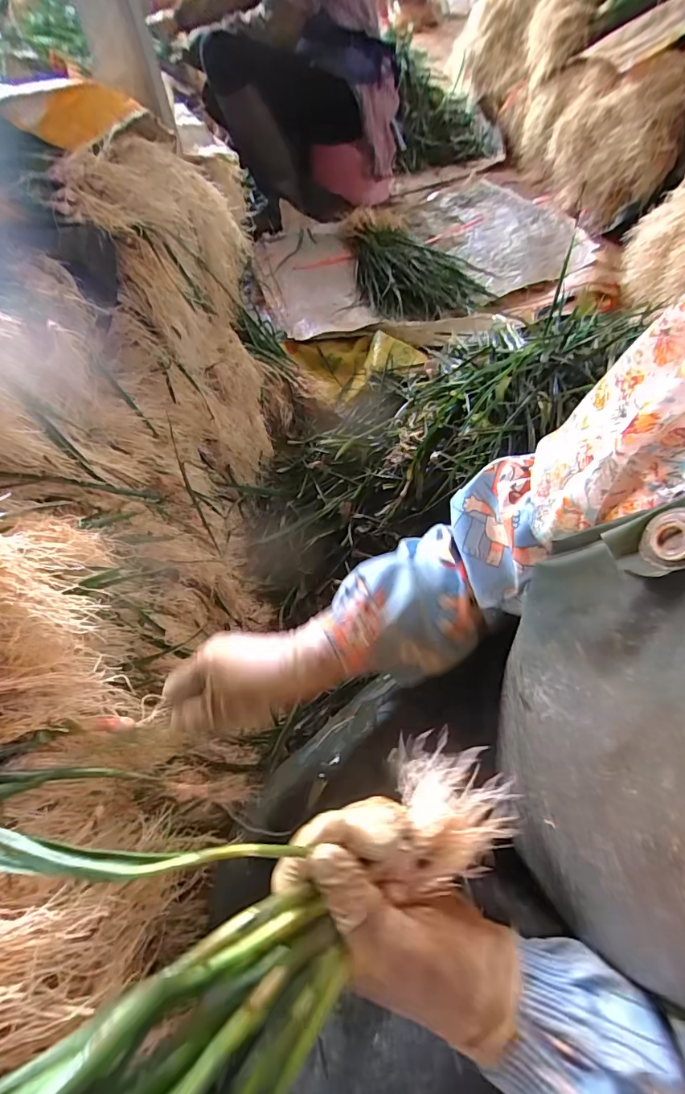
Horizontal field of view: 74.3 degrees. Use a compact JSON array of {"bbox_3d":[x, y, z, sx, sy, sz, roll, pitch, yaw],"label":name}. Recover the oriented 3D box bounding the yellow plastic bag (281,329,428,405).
[{"bbox_3d":[0.028,-0.492,1.195,0.297,0.074,0.254,-23,59,-10],"label":"yellow plastic bag"}]

